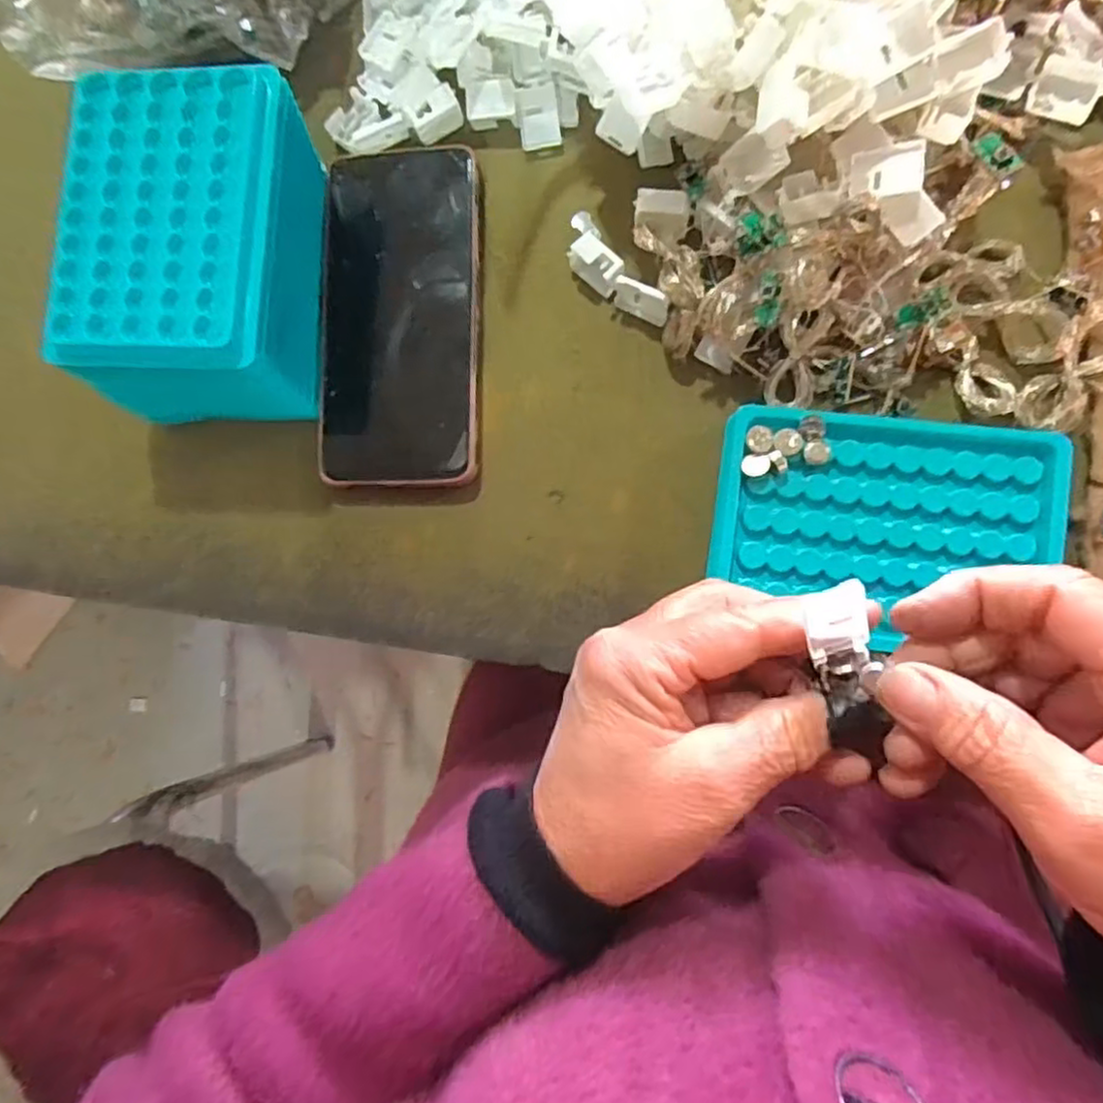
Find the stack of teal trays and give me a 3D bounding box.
[{"bbox_3d":[-0.157,-0.128,0.322,0.091,0.075,0.146,3,87,10],"label":"stack of teal trays"}]

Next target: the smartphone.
[{"bbox_3d":[-0.073,-0.116,0.341,0.077,0.017,0.169,1,86,8],"label":"smartphone"}]

